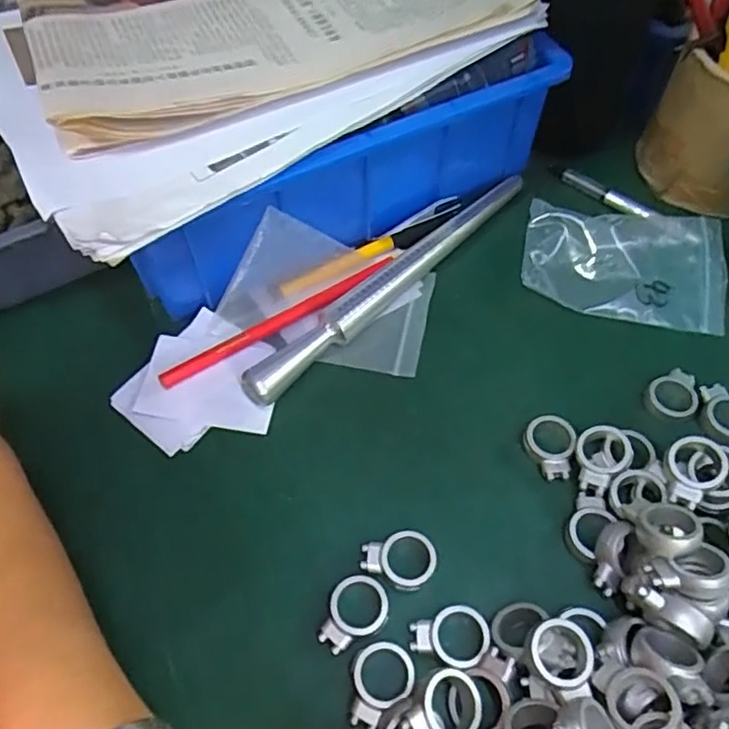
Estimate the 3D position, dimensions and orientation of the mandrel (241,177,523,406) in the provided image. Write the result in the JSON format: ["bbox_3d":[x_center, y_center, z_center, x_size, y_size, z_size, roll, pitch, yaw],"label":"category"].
[{"bbox_3d":[0.020,-0.053,0.382,0.018,0.021,0.230,38,66,24],"label":"mandrel"}]

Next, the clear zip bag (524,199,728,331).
[{"bbox_3d":[0.162,-0.063,0.389,0.120,0.013,0.077,7,70,4],"label":"clear zip bag"}]

